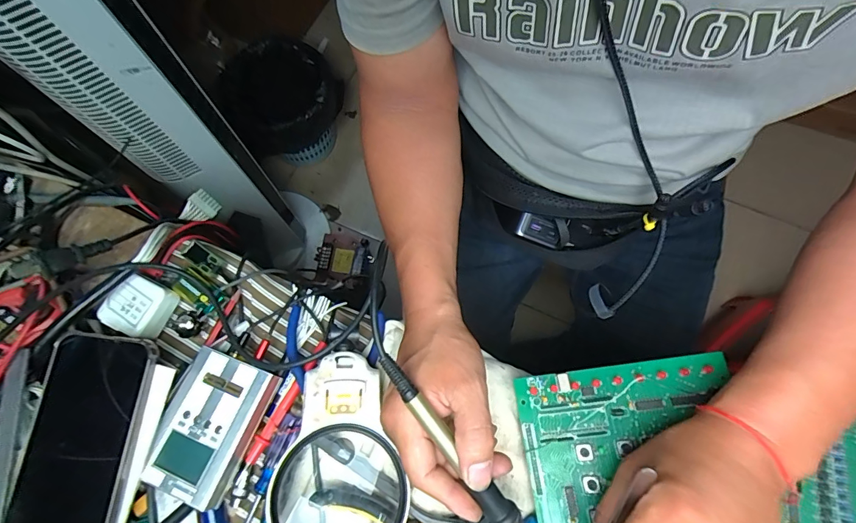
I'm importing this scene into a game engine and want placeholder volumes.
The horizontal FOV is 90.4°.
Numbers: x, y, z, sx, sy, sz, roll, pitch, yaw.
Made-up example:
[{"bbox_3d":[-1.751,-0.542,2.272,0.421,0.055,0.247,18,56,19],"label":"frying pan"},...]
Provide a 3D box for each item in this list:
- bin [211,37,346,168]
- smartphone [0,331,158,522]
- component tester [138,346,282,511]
[{"bbox_3d":[-0.353,-0.386,1.092,0.259,0.243,0.294,-42,77,-12],"label":"bin"},{"bbox_3d":[-0.258,0.137,0.306,0.090,0.013,0.164,2,72,1],"label":"smartphone"},{"bbox_3d":[-0.171,0.129,0.338,0.068,0.030,0.102,20,73,7],"label":"component tester"}]

